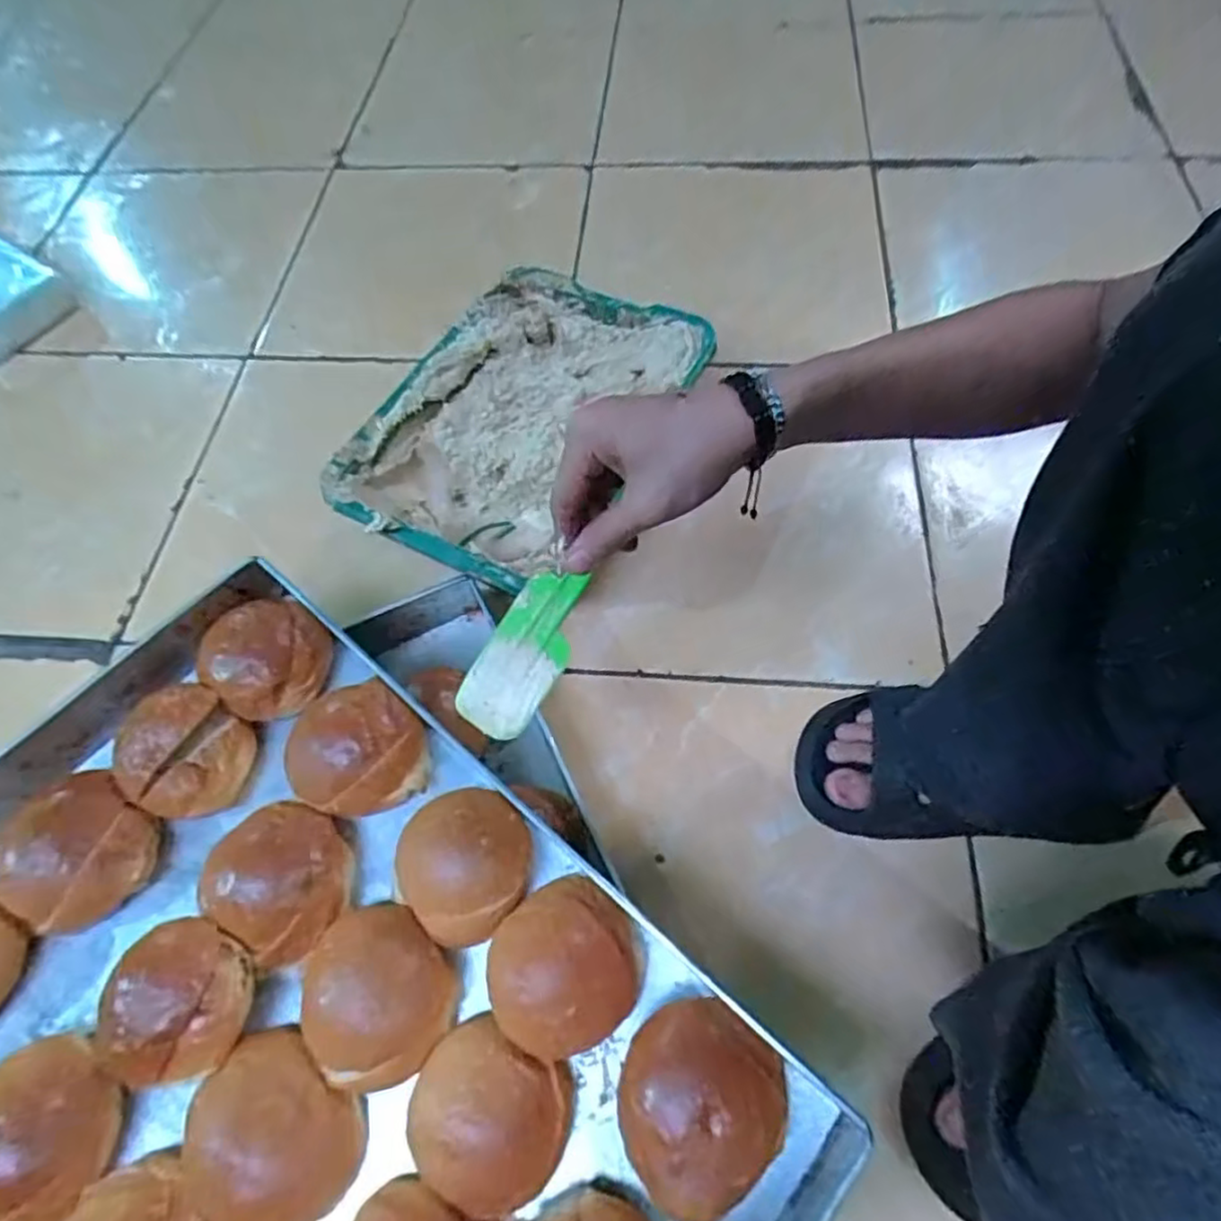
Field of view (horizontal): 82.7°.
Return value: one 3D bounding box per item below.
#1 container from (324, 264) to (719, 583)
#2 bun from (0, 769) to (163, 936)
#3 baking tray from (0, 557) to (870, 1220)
[{"bbox_3d":[-0.080,-0.174,0.724,0.261,0.107,0.355,27,66,16],"label":"container"},{"bbox_3d":[-0.400,0.173,0.519,0.103,0.040,0.114,-16,65,-4],"label":"bun"},{"bbox_3d":[-0.210,0.281,0.457,0.611,0.075,0.418,37,72,19],"label":"baking tray"}]

